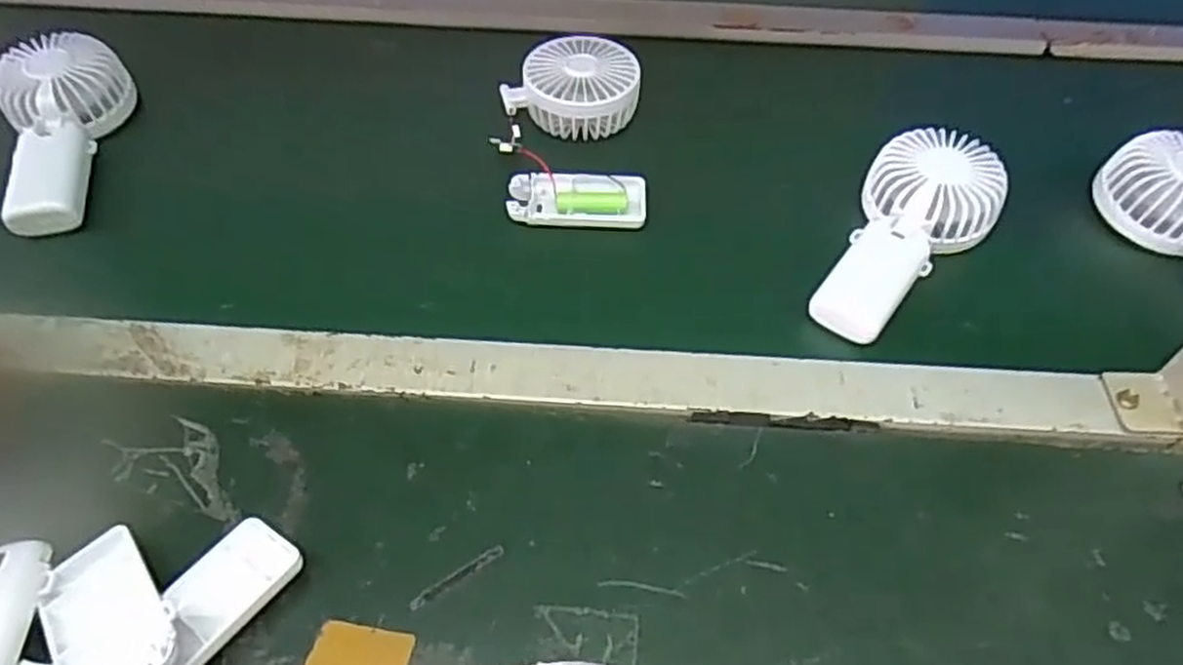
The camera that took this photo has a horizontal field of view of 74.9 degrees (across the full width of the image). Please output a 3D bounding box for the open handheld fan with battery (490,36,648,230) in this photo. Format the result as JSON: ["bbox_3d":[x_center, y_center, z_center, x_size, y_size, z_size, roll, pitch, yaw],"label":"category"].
[{"bbox_3d":[-0.014,-0.151,0.562,0.100,0.042,0.156,-1,51,-1],"label":"open handheld fan with battery"}]

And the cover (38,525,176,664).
[{"bbox_3d":[-0.216,0.130,0.345,0.048,0.020,0.092,-34,46,-24],"label":"cover"}]

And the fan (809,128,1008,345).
[{"bbox_3d":[0.207,-0.067,0.501,0.084,0.040,0.171,28,56,20],"label":"fan"}]

